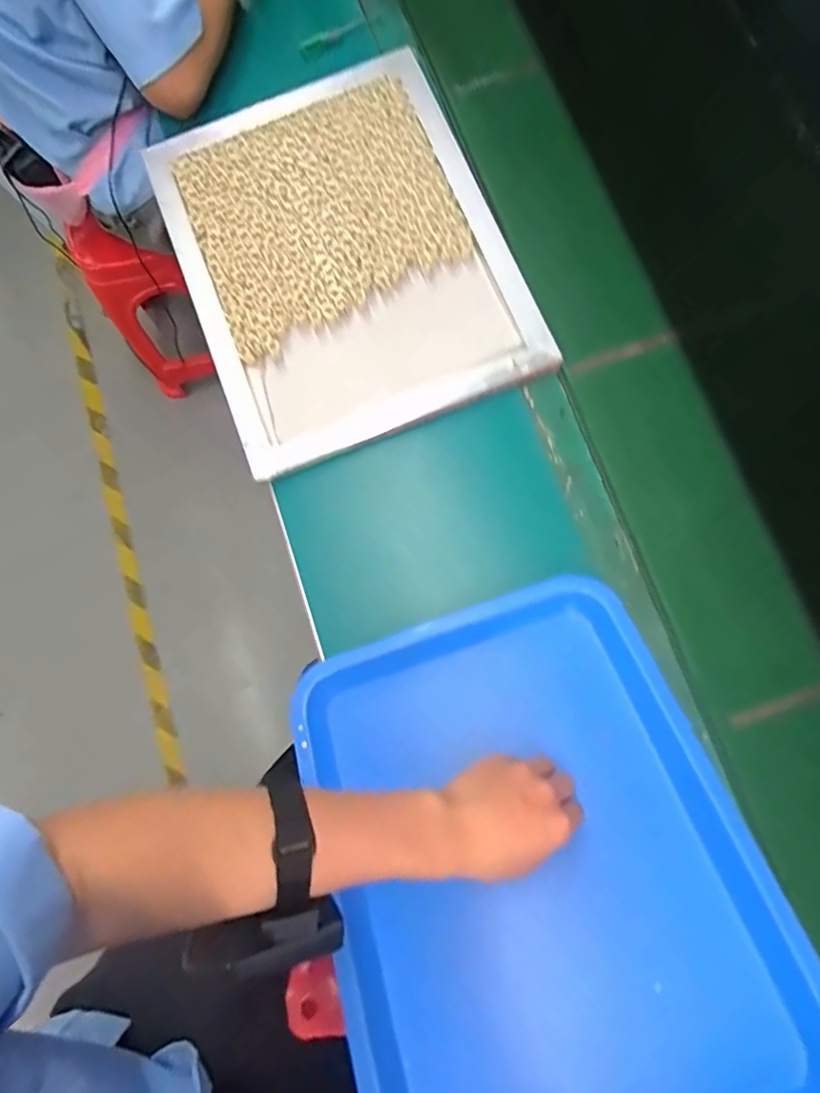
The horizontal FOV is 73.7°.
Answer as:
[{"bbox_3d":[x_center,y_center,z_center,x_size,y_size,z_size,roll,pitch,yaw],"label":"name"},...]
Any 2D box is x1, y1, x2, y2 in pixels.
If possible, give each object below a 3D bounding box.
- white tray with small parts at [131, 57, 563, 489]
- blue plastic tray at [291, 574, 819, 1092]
[{"bbox_3d":[-0.086,-0.349,0.644,0.359,0.025,0.463,-22,79,-4],"label":"white tray with small parts"},{"bbox_3d":[0.107,0.265,0.479,0.343,0.073,0.434,-20,61,0],"label":"blue plastic tray"}]

